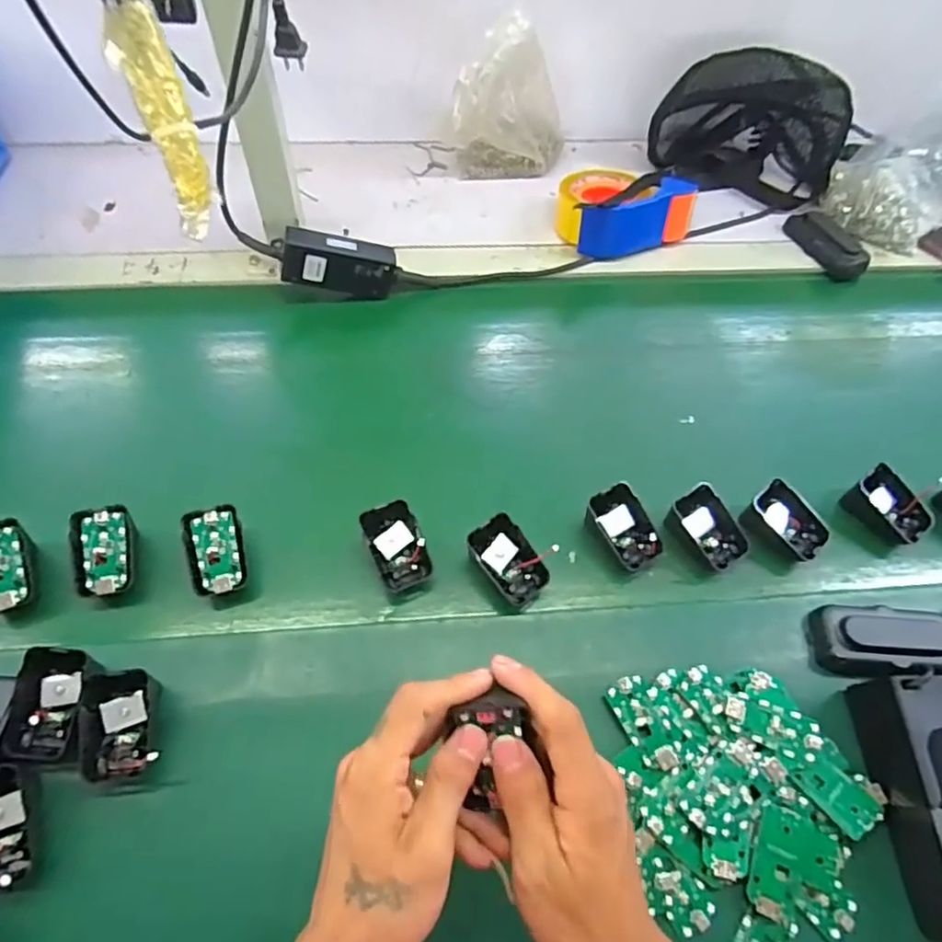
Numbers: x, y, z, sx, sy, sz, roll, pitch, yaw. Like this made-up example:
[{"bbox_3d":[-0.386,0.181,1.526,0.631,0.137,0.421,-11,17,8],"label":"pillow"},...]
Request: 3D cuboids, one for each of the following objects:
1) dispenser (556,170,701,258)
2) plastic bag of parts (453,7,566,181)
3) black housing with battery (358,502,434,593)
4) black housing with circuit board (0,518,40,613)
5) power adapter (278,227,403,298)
[{"bbox_3d":[0.176,-0.320,0.746,0.143,0.065,0.119,-16,61,-8],"label":"dispenser"},{"bbox_3d":[0.051,-0.448,0.768,0.137,0.169,0.069,2,60,2],"label":"plastic bag of parts"},{"bbox_3d":[-0.059,0.065,0.509,0.046,0.039,0.066,-25,63,-13],"label":"black housing with battery"},{"bbox_3d":[-0.365,0.078,0.485,0.044,0.043,0.068,-12,59,-12],"label":"black housing with circuit board"},{"bbox_3d":[-0.140,-0.218,0.662,0.117,0.055,0.029,5,56,-19],"label":"power adapter"}]

